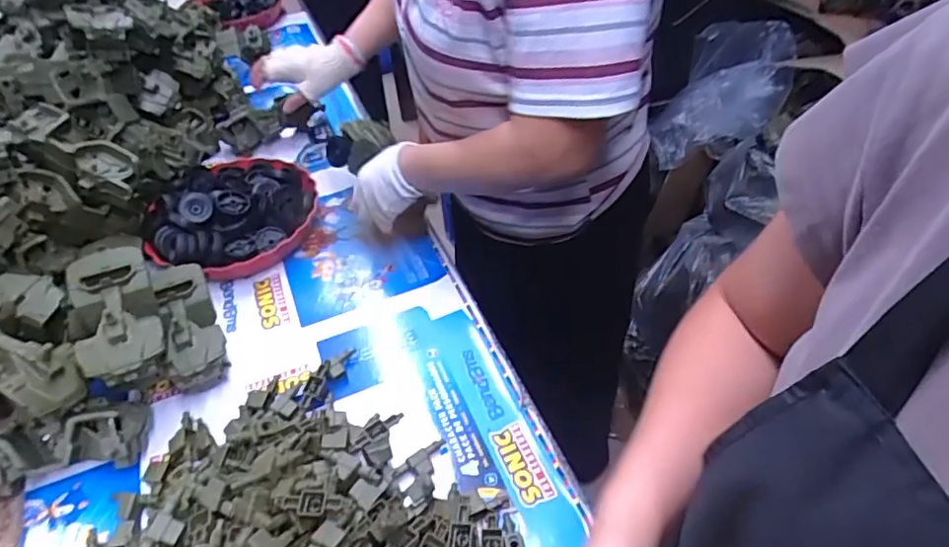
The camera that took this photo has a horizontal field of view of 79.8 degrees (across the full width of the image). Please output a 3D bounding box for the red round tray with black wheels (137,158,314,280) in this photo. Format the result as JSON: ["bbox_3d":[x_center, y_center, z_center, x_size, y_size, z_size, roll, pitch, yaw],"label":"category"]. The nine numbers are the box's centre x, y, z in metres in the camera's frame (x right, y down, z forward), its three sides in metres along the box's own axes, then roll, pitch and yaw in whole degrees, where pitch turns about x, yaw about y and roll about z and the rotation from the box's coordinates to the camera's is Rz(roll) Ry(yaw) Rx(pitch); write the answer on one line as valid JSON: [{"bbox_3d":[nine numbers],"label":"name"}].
[{"bbox_3d":[-0.345,-0.089,0.824,0.220,0.077,0.228,-2,47,2],"label":"red round tray with black wheels"}]

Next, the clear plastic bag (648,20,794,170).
[{"bbox_3d":[0.534,-0.380,1.236,0.261,0.256,0.146,4,47,7],"label":"clear plastic bag"}]

